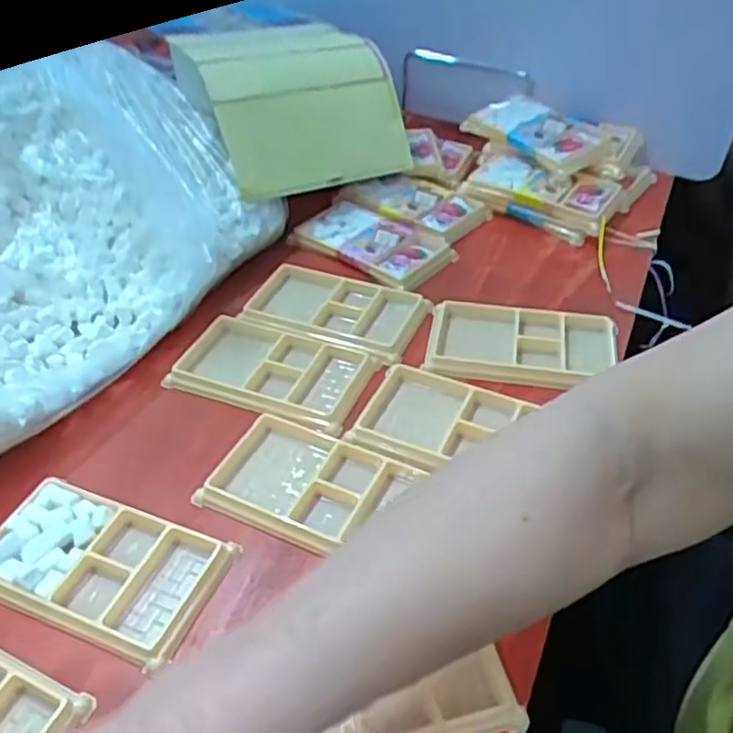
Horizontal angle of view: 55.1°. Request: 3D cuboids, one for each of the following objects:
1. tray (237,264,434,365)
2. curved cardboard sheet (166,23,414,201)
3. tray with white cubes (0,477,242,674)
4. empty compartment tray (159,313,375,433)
[{"bbox_3d":[-0.028,-0.047,0.554,0.140,0.013,0.083,13,44,16],"label":"tray"},{"bbox_3d":[-0.064,-0.238,0.658,0.184,0.134,0.103,15,45,19],"label":"curved cardboard sheet"},{"bbox_3d":[-0.149,0.108,0.388,0.130,0.011,0.073,14,44,18],"label":"tray with white cubes"},{"bbox_3d":[-0.076,0.002,0.508,0.151,0.017,0.078,15,45,19],"label":"empty compartment tray"}]

